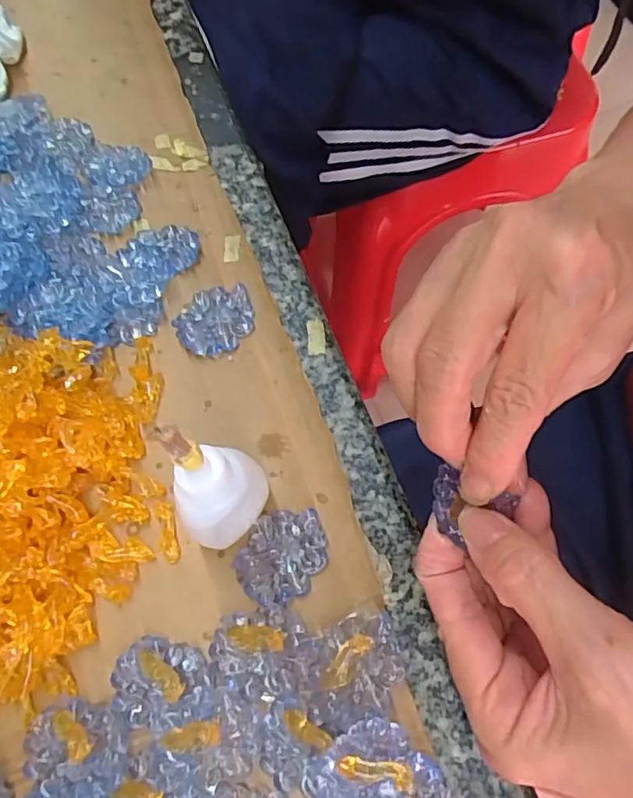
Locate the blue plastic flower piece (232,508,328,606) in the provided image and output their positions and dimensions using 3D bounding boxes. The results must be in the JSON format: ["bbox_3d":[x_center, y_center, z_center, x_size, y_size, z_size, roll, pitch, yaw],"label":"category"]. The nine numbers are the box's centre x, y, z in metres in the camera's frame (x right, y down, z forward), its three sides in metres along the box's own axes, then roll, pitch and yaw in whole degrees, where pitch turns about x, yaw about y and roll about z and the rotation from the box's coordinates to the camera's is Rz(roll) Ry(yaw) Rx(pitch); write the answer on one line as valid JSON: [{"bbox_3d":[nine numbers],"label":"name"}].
[{"bbox_3d":[-0.013,0.061,0.226,0.031,0.006,0.038,35,73,15],"label":"blue plastic flower piece"}]

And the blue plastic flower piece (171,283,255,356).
[{"bbox_3d":[-0.047,-0.036,0.267,0.036,0.008,0.032,-17,68,-5],"label":"blue plastic flower piece"}]

